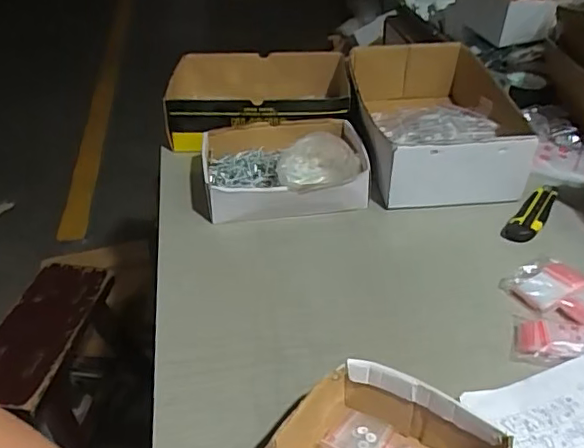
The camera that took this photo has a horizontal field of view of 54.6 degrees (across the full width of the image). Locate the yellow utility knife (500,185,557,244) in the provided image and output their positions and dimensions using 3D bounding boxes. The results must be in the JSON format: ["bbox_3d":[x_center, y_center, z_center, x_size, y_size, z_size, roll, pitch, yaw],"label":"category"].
[{"bbox_3d":[0.334,-0.019,0.781,0.040,0.018,0.144,24,46,30],"label":"yellow utility knife"}]

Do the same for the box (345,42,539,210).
[{"bbox_3d":[0.208,-0.160,0.888,0.215,0.132,0.313,-5,39,-2],"label":"box"}]

